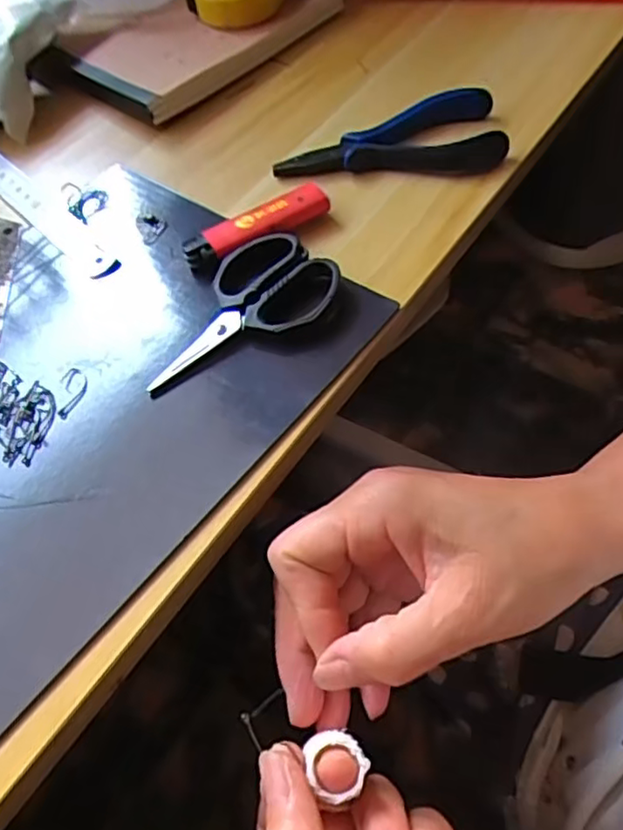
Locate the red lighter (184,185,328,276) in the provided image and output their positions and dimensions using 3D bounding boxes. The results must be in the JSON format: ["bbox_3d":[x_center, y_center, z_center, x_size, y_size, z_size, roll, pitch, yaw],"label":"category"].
[{"bbox_3d":[-0.027,-0.093,0.322,0.077,0.015,0.021,-26,56,-8],"label":"red lighter"}]

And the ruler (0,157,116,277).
[{"bbox_3d":[-0.163,-0.124,0.363,0.017,0.004,0.162,-41,59,-17],"label":"ruler"}]

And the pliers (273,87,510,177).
[{"bbox_3d":[0.042,-0.148,0.350,0.122,0.021,0.046,-11,55,3],"label":"pliers"}]

